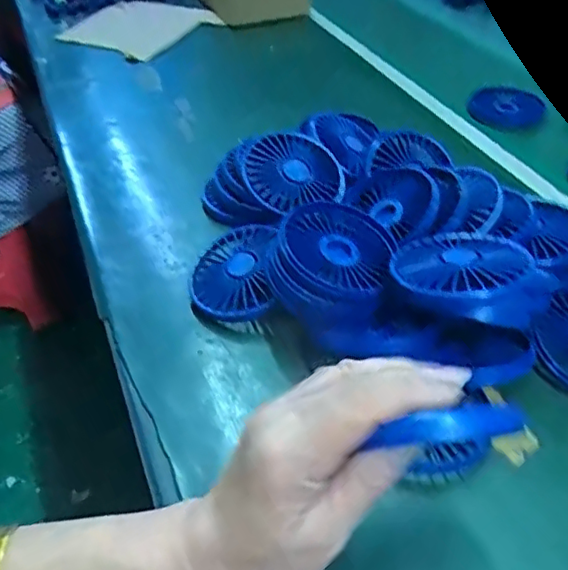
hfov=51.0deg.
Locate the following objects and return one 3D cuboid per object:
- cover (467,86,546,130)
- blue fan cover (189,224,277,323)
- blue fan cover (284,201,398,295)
[{"bbox_3d":[0.271,-0.216,0.726,0.081,0.024,0.074,21,46,22],"label":"cover"},{"bbox_3d":[-0.040,-0.011,0.461,0.071,0.016,0.089,-17,50,13],"label":"blue fan cover"},{"bbox_3d":[0.041,-0.030,0.426,0.075,0.017,0.079,-28,73,-30],"label":"blue fan cover"}]

